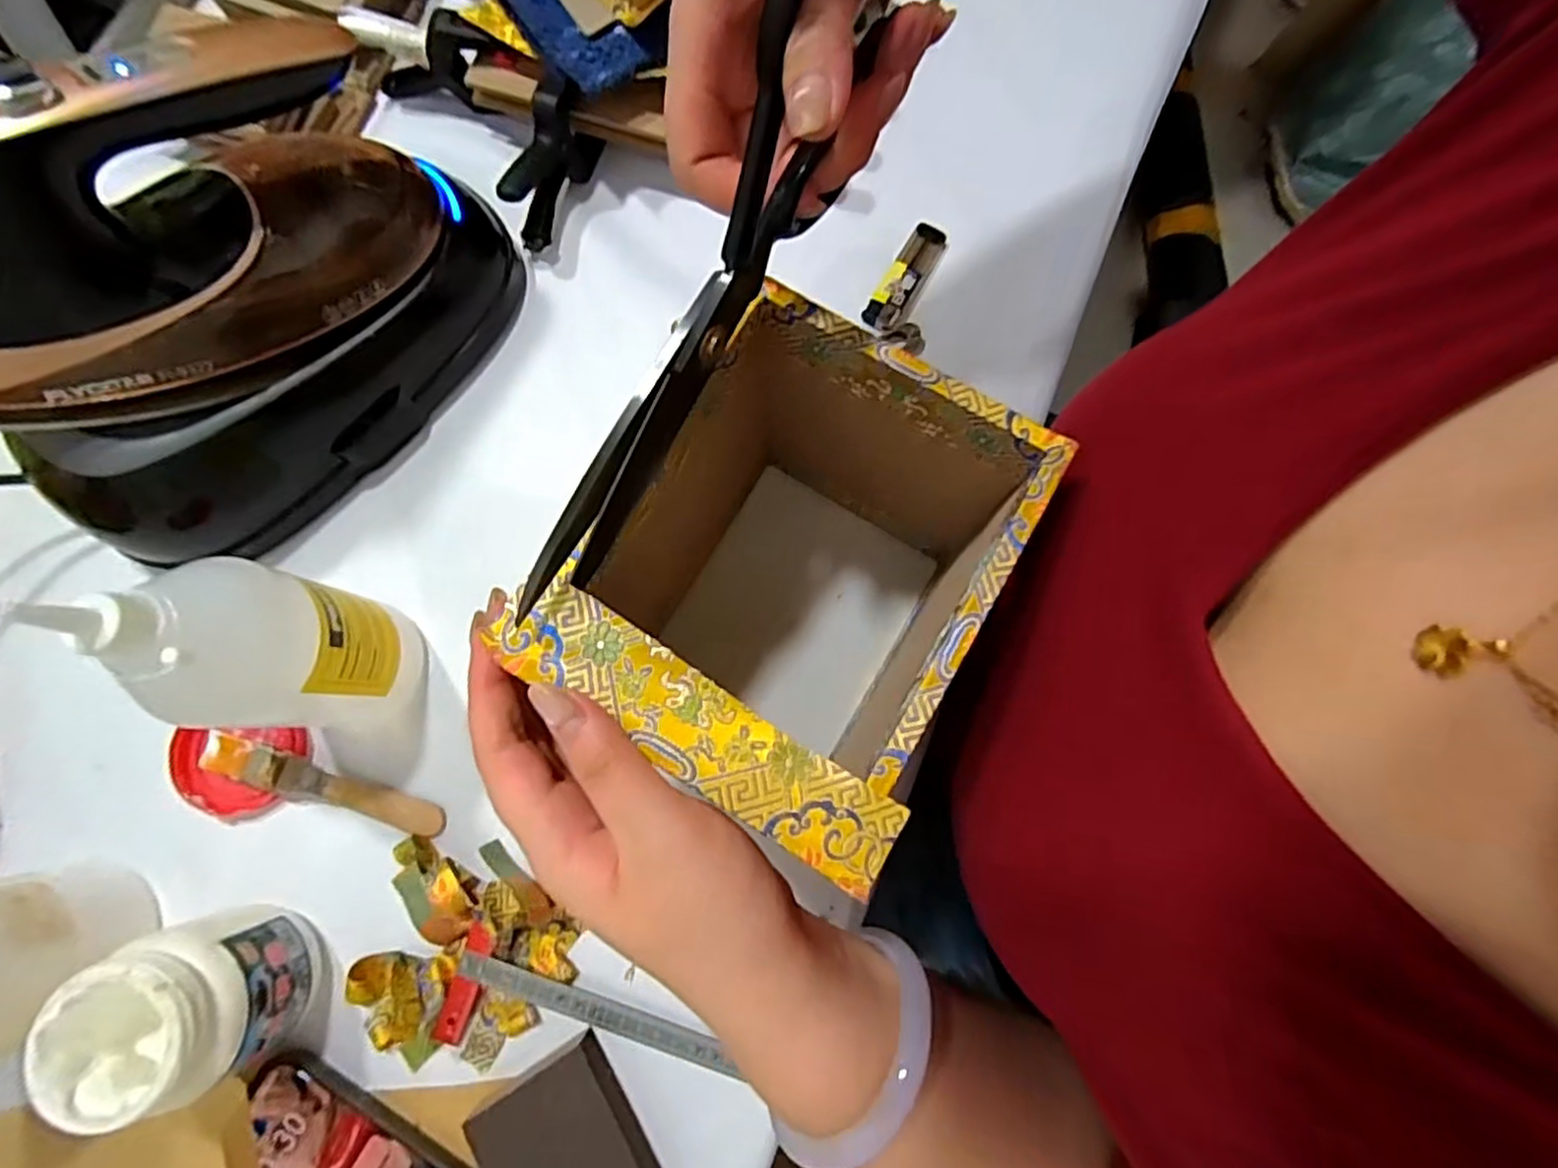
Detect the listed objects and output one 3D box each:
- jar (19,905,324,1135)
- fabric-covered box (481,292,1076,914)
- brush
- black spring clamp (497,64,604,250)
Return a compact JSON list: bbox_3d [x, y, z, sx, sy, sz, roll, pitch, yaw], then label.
[{"bbox_3d":[-0.288,0.206,0.339,0.078,0.094,0.072,0,78,0],"label":"jar"},{"bbox_3d":[0.008,0.007,0.341,0.150,0.185,0.179,31,79,6],"label":"fabric-covered box"},{"bbox_3d":[-0.261,0.119,0.396,0.133,0.023,0.024,20,79,4],"label":"brush"},{"bbox_3d":[-0.148,-0.276,0.451,0.031,0.059,0.088,15,78,3],"label":"black spring clamp"}]

